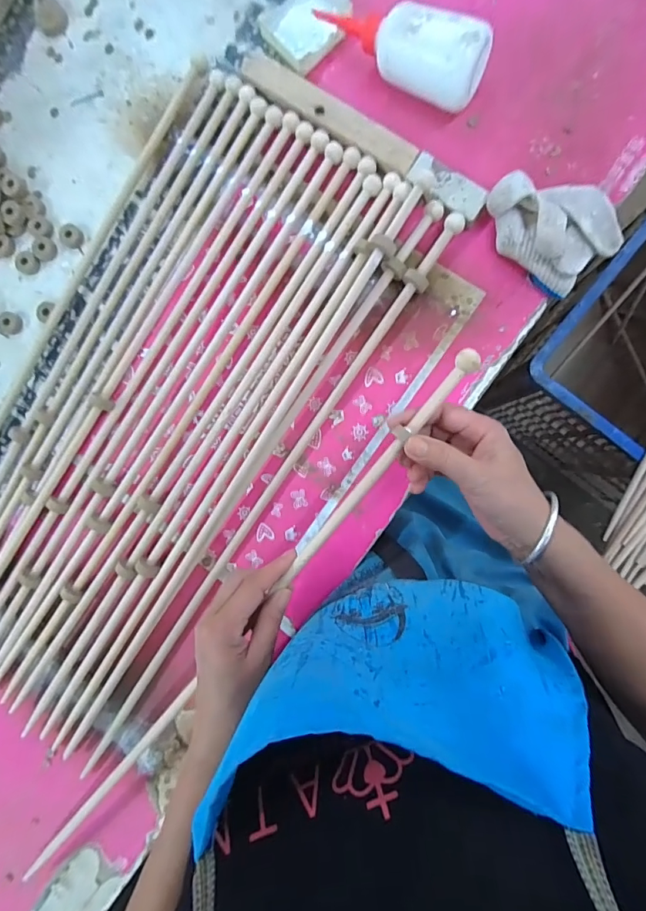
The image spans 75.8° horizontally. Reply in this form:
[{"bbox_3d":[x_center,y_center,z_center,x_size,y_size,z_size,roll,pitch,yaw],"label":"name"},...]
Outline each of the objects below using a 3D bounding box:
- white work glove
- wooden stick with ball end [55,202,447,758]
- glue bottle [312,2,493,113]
[{"bbox_3d":[0.213,-0.217,0.384,0.114,0.031,0.087,45,95,6],"label":"white work glove"},{"bbox_3d":[-0.078,0.033,0.441,0.018,0.021,0.676,35,94,6],"label":"wooden stick with ball end"},{"bbox_3d":[0.065,-0.395,0.401,0.181,0.054,0.056,29,93,7],"label":"glue bottle"}]

